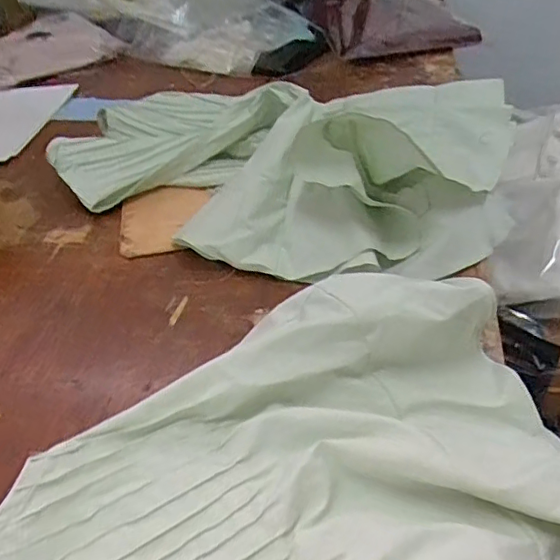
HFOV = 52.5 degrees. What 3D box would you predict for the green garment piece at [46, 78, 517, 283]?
[{"bbox_3d":[-0.006,-0.146,0.633,0.492,0.086,0.345,6,41,14],"label":"green garment piece"}]

